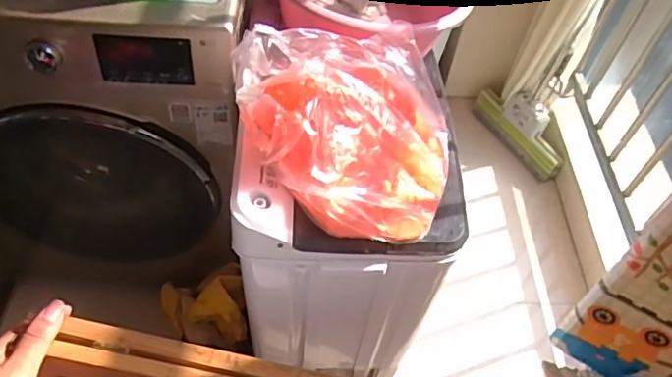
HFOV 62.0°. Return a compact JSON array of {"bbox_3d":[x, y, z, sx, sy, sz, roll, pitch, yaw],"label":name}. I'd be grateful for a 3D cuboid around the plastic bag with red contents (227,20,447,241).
[{"bbox_3d":[0.016,-0.091,0.784,0.311,0.185,0.236,21,54,10],"label":"plastic bag with red contents"}]

